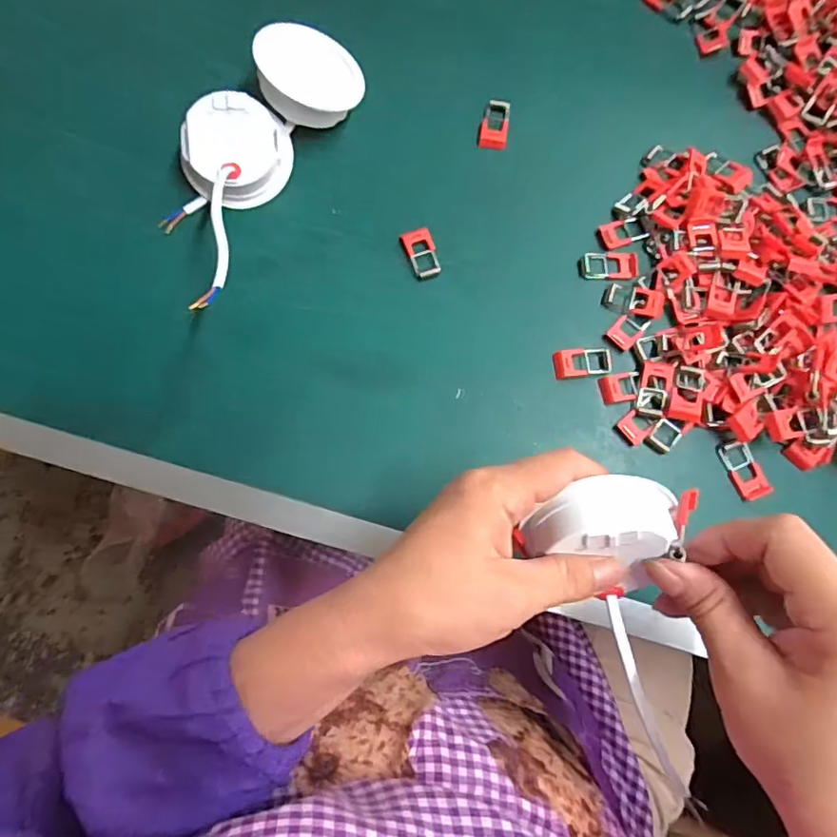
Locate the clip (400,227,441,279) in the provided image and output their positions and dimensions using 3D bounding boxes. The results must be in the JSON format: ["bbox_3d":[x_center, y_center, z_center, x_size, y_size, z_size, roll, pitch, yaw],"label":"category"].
[{"bbox_3d":[0.002,-0.112,0.360,0.020,0.005,0.035,-21,79,-5],"label":"clip"}]

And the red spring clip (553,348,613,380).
[{"bbox_3d":[0.106,-0.036,0.345,0.037,0.004,0.019,-6,78,-2],"label":"red spring clip"}]

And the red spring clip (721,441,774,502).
[{"bbox_3d":[0.204,0.032,0.334,0.023,0.004,0.036,-20,79,-5],"label":"red spring clip"}]

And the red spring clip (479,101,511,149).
[{"bbox_3d":[0.055,-0.210,0.382,0.019,0.004,0.038,9,77,1],"label":"red spring clip"}]

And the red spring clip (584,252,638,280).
[{"bbox_3d":[0.131,-0.104,0.362,0.038,0.004,0.019,-3,77,-2],"label":"red spring clip"}]

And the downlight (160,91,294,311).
[{"bbox_3d":[-0.133,-0.135,0.339,0.068,0.054,0.150,12,77,1],"label":"downlight"}]

